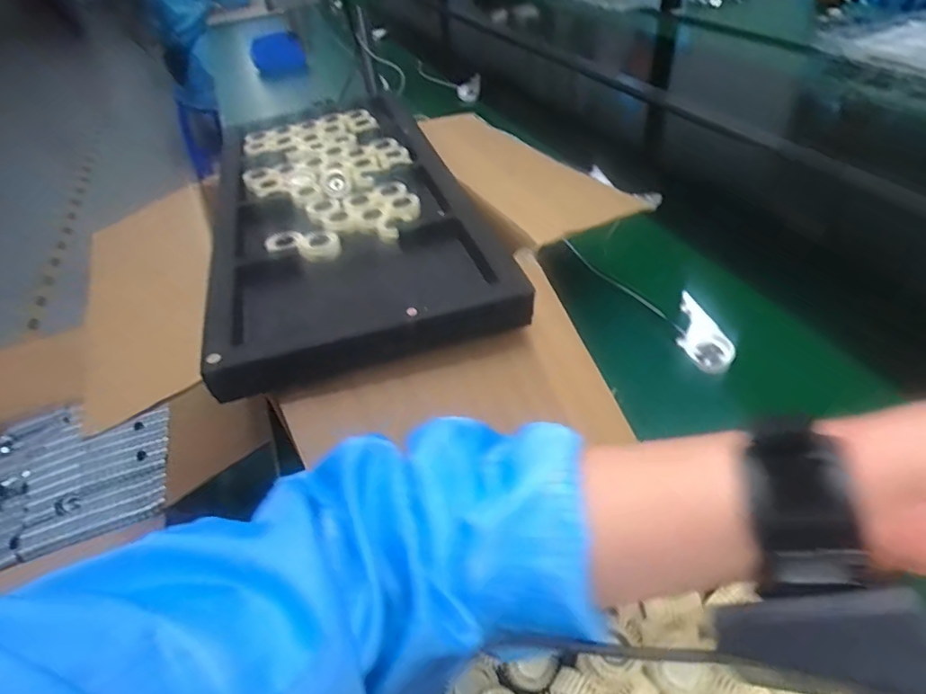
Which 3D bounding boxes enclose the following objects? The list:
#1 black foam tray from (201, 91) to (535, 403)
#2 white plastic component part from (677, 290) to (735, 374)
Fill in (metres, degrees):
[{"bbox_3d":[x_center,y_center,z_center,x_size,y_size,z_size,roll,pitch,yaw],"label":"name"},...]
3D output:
[{"bbox_3d":[-0.143,-0.170,0.592,0.235,0.042,0.620,-16,42,-9],"label":"black foam tray"},{"bbox_3d":[0.242,-0.009,0.565,0.052,0.028,0.081,-32,64,-23],"label":"white plastic component part"}]

